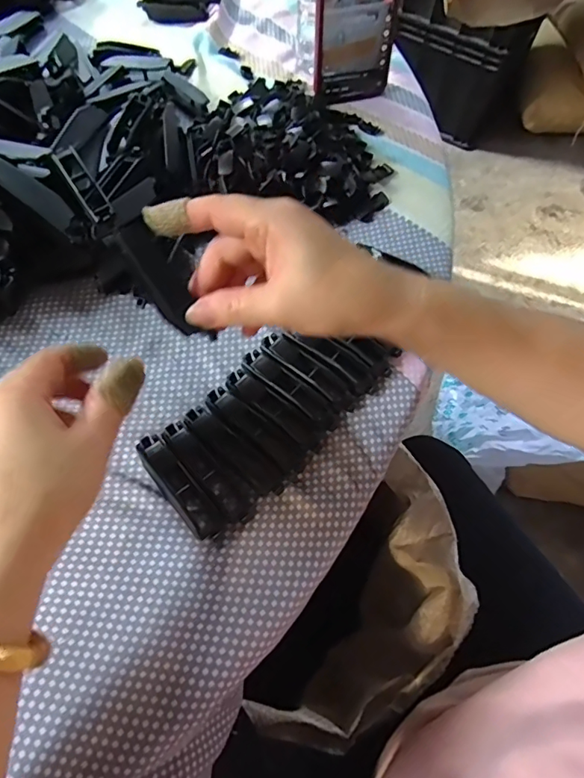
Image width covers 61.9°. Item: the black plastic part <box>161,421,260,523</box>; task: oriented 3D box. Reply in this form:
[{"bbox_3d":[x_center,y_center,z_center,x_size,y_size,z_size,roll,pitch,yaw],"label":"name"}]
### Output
[{"bbox_3d":[-0.052,0.050,0.299,0.022,0.014,0.073,-41,85,-20],"label":"black plastic part"}]

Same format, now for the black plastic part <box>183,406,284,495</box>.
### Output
[{"bbox_3d":[-0.037,0.038,0.304,0.076,0.018,0.018,36,67,16],"label":"black plastic part"}]

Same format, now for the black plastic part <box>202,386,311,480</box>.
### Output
[{"bbox_3d":[-0.024,0.028,0.311,0.076,0.015,0.020,39,67,4],"label":"black plastic part"}]

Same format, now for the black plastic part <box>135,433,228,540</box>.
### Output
[{"bbox_3d":[-0.069,0.058,0.293,0.019,0.016,0.074,-39,70,-19],"label":"black plastic part"}]

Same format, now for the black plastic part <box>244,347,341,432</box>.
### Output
[{"bbox_3d":[-0.002,0.000,0.325,0.076,0.016,0.016,35,67,15],"label":"black plastic part"}]

